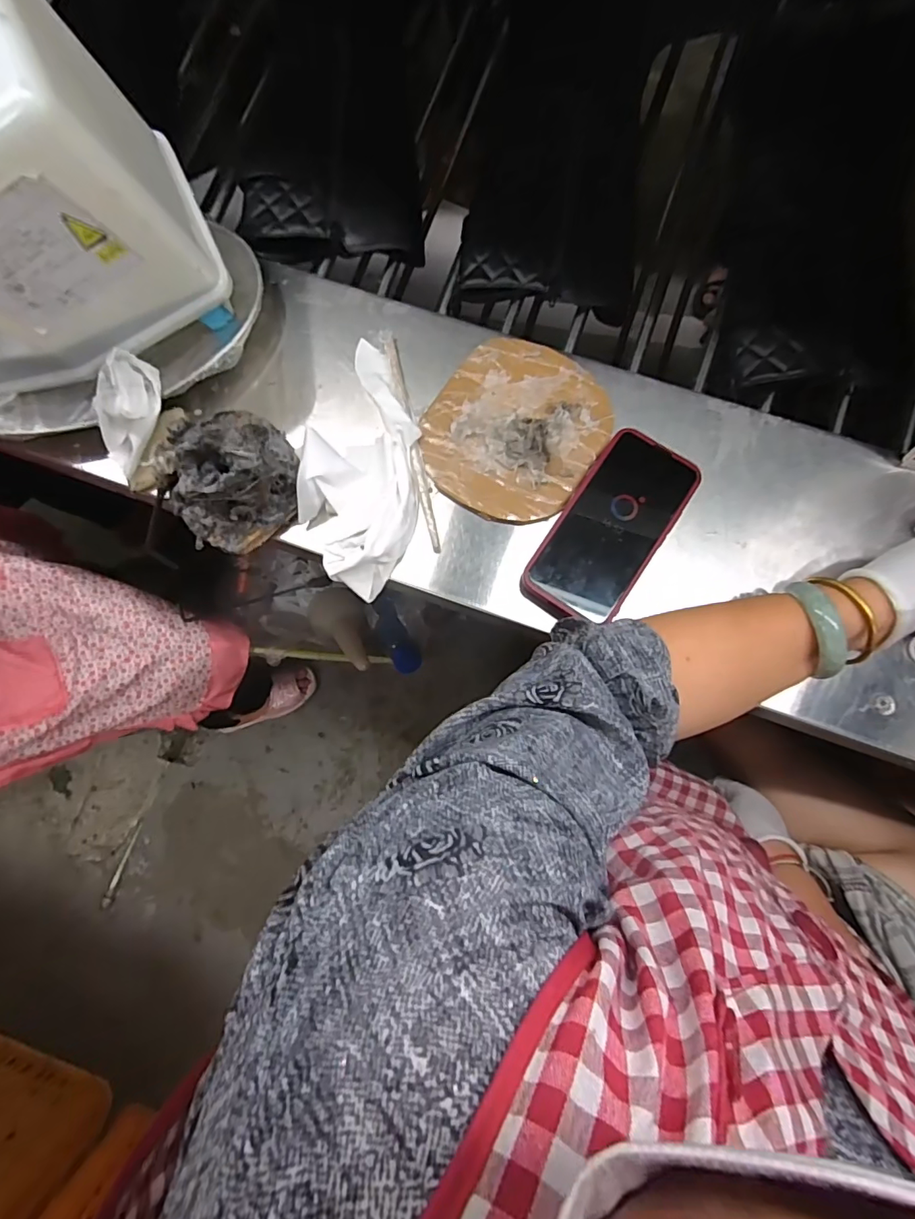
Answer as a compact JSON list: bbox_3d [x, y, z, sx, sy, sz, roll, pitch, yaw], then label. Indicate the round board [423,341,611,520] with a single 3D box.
[{"bbox_3d":[0.048,-0.152,0.417,0.139,0.019,0.153,32,87,6],"label":"round board"}]

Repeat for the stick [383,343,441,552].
[{"bbox_3d":[-0.037,-0.143,0.423,0.010,0.012,0.195,-14,83,2],"label":"stick"}]

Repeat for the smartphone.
[{"bbox_3d":[0.124,-0.066,0.402,0.081,0.015,0.163,34,81,3],"label":"smartphone"}]

